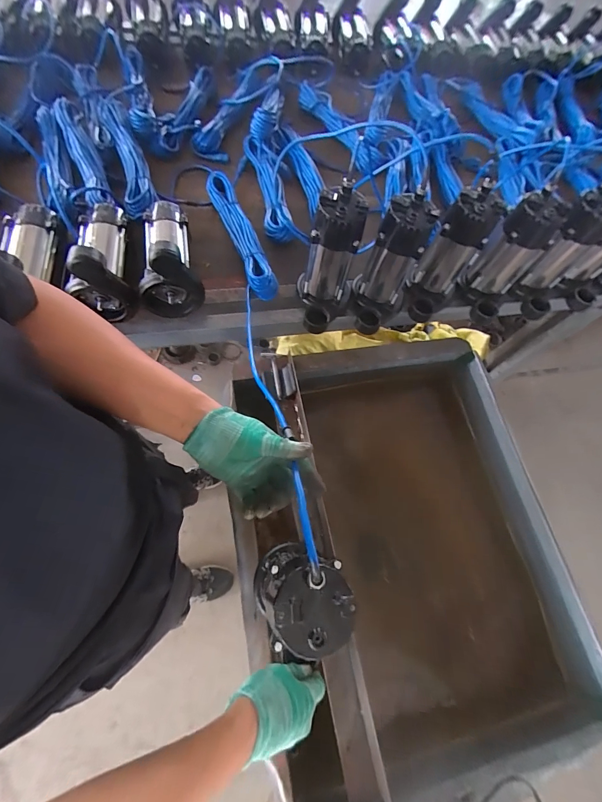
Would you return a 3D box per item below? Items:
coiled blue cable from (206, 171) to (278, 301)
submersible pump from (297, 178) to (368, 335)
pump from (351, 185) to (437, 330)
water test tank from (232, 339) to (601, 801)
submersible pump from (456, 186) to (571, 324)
[{"bbox_3d":[-0.141,-0.391,0.797,0.062,0.051,0.355,-19,71,-15],"label":"coiled blue cable"},{"bbox_3d":[0.061,-0.278,0.669,0.105,0.226,0.183,-2,68,-8],"label":"submersible pump"},{"bbox_3d":[0.175,-0.252,0.671,0.107,0.224,0.139,17,67,0],"label":"pump"},{"bbox_3d":[0.189,0.271,0.693,0.581,0.280,0.740,-6,69,-10],"label":"water test tank"},{"bbox_3d":[0.432,-0.293,0.722,0.114,0.224,0.122,37,68,8],"label":"submersible pump"}]

